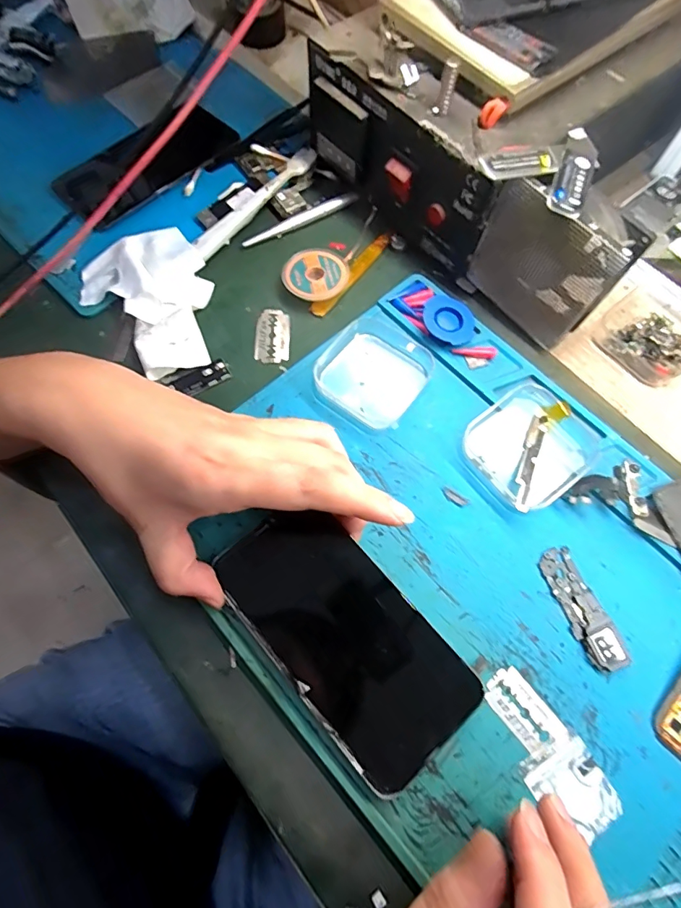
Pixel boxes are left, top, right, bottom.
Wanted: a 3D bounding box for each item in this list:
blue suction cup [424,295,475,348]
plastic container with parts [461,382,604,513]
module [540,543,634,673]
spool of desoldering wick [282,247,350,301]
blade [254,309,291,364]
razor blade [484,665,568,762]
[{"bbox_3d":[0.072,-0.088,0.301,0.032,0.010,0.040,4,69,1],"label":"blue suction cup"},{"bbox_3d":[0.115,-0.006,0.270,0.073,0.016,0.063,-34,73,-12],"label":"plastic container with parts"},{"bbox_3d":[0.130,0.082,0.243,0.020,0.004,0.064,-20,71,-8],"label":"module"},{"bbox_3d":[-0.017,-0.125,0.318,0.046,0.011,0.042,0,69,0],"label":"spool of desoldering wick"},{"bbox_3d":[-0.046,-0.081,0.306,0.024,0.004,0.042,-1,69,-1],"label":"blade"},{"bbox_3d":[0.092,0.129,0.225,0.022,0.004,0.041,-36,74,-13],"label":"razor blade"}]

